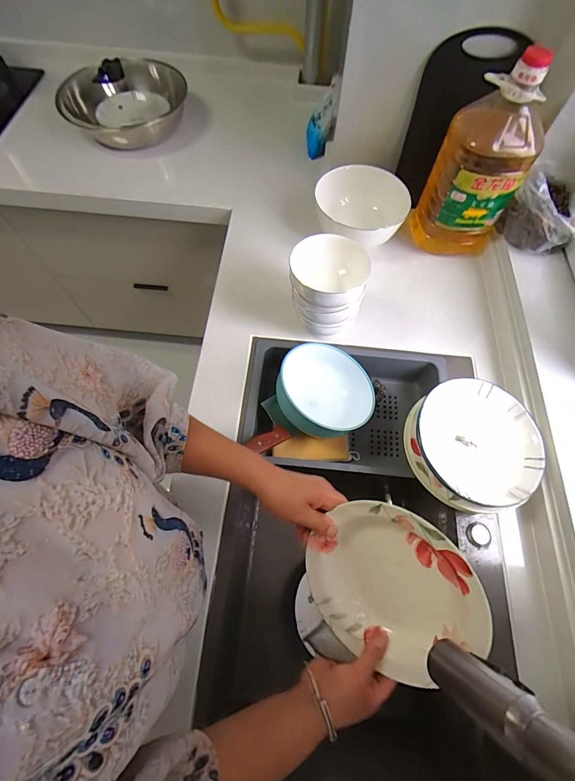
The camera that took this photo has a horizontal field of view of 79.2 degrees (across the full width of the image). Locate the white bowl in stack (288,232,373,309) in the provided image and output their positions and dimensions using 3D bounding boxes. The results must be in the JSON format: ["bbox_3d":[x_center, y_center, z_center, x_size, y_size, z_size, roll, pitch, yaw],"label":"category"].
[{"bbox_3d":[0.072,-0.204,0.600,0.132,0.050,0.123,31,70,11],"label":"white bowl in stack"}]

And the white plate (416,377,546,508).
[{"bbox_3d":[0.305,0.077,0.554,0.198,0.037,0.194,0,67,-1],"label":"white plate"}]

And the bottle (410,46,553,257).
[{"bbox_3d":[0.385,-0.438,0.699,0.134,0.354,0.131,-7,67,-4],"label":"bottle"}]

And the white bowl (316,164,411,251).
[{"bbox_3d":[0.160,-0.405,0.774,0.177,0.084,0.190,-12,68,-6],"label":"white bowl"}]

